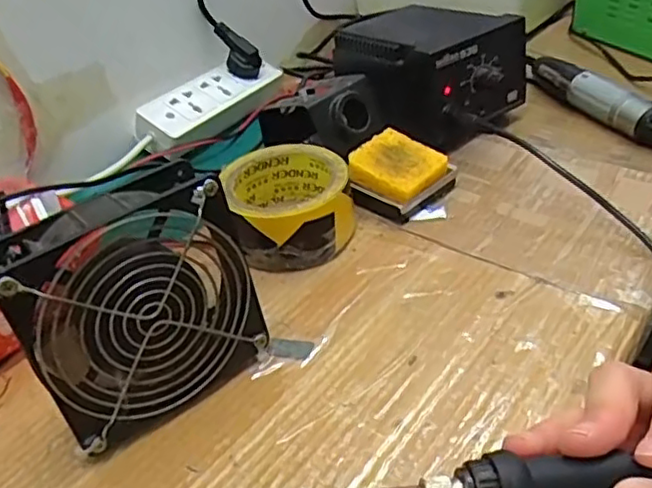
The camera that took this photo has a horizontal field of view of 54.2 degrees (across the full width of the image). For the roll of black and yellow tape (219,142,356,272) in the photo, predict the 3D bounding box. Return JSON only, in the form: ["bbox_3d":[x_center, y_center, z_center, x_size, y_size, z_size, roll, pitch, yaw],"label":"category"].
[{"bbox_3d":[-0.028,-0.029,0.474,0.093,0.048,0.097,-15,39,-10],"label":"roll of black and yellow tape"}]

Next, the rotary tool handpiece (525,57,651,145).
[{"bbox_3d":[0.254,-0.120,0.557,0.025,0.031,0.235,-20,40,-16],"label":"rotary tool handpiece"}]

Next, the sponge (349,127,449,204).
[{"bbox_3d":[0.055,-0.062,0.497,0.063,0.009,0.062,32,57,24],"label":"sponge"}]

